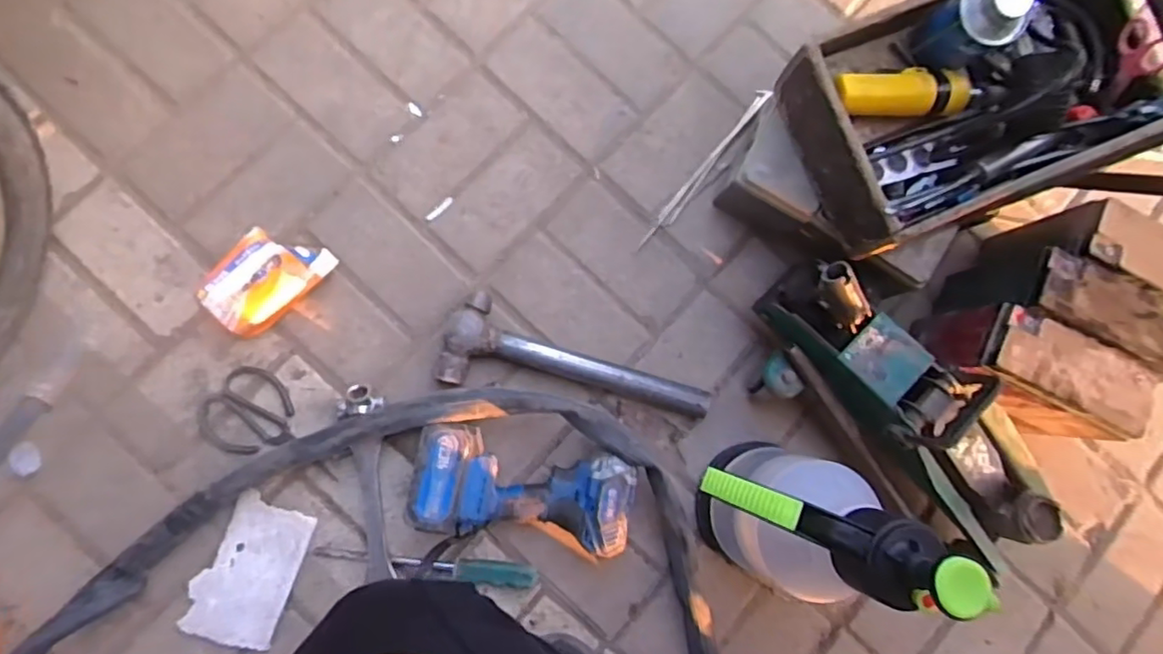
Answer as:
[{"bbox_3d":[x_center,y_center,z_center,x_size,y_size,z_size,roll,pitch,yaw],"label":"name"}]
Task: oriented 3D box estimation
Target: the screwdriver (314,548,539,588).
[{"bbox_3d":[-0.172,0.267,0.697,0.244,0.036,0.025,6,83,-5],"label":"screwdriver"}]

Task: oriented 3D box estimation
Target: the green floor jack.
[{"bbox_3d":[0.372,0.103,0.709,0.414,0.156,0.114,44,80,0],"label":"green floor jack"}]

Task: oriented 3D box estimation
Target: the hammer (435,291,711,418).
[{"bbox_3d":[-0.005,0.039,0.746,0.315,0.040,0.108,11,82,-4],"label":"hammer"}]

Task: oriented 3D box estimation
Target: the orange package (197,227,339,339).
[{"bbox_3d":[-0.357,-0.055,0.709,0.088,0.054,0.137,43,81,0],"label":"orange package"}]

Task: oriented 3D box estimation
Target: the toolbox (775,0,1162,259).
[{"bbox_3d":[0.422,-0.251,0.582,0.343,0.275,0.237,-24,86,-9],"label":"toolbox"}]

